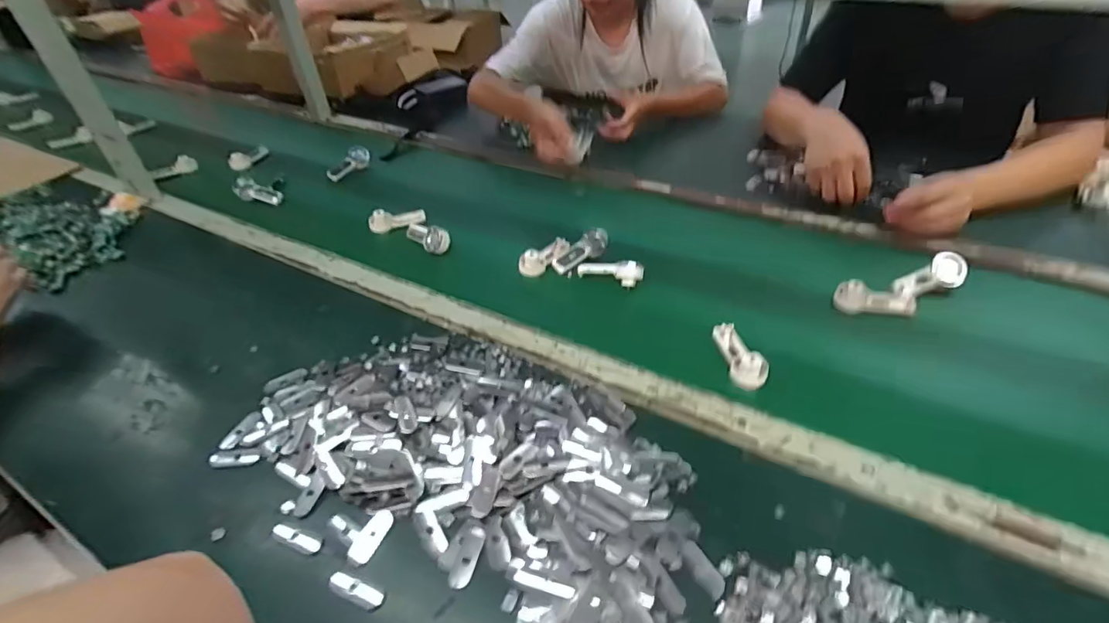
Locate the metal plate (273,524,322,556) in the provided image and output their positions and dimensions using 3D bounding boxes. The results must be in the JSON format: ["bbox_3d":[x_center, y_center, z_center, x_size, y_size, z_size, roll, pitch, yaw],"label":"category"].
[{"bbox_3d":[-0.246,0.217,0.497,0.051,0.008,0.014,16,45,18],"label":"metal plate"}]

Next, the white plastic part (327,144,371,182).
[{"bbox_3d":[-0.431,-0.311,1.104,0.057,0.038,0.115,12,44,14],"label":"white plastic part"}]

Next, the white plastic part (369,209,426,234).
[{"bbox_3d":[-0.277,-0.164,0.919,0.096,0.032,0.032,-16,44,-16],"label":"white plastic part"}]

